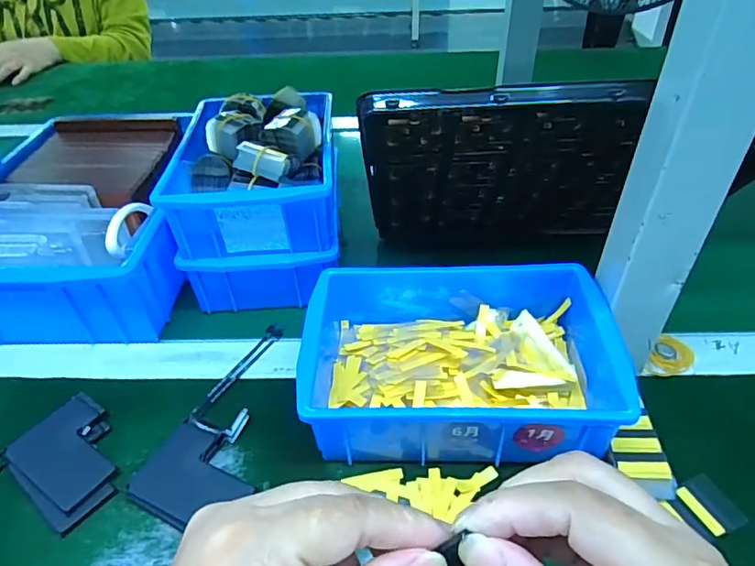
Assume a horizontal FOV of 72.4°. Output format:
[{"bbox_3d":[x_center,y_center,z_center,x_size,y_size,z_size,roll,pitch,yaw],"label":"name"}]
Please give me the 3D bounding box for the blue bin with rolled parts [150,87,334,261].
[{"bbox_3d":[-0.099,-0.110,0.460,0.145,0.069,0.188,-4,42,-2],"label":"blue bin with rolled parts"}]

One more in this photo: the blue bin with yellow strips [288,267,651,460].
[{"bbox_3d":[0.054,0.050,0.363,0.201,0.065,0.148,2,42,5],"label":"blue bin with yellow strips"}]

